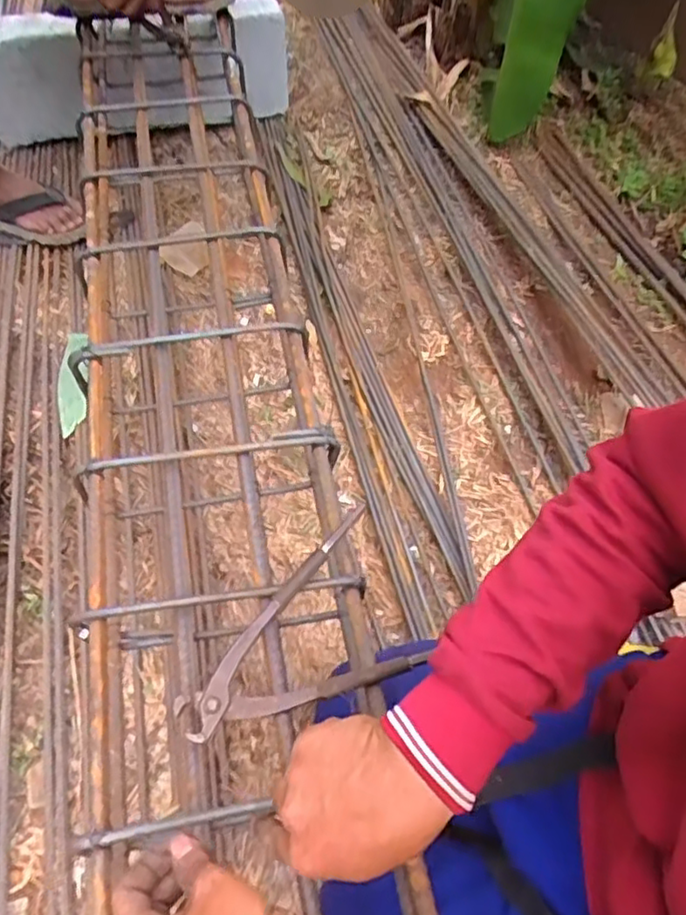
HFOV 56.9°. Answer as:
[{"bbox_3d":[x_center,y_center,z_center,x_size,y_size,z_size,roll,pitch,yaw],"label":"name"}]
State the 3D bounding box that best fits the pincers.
[{"bbox_3d":[-0.042,0.135,0.492,0.188,0.024,0.130,-24,63,-14],"label":"pincers"}]

